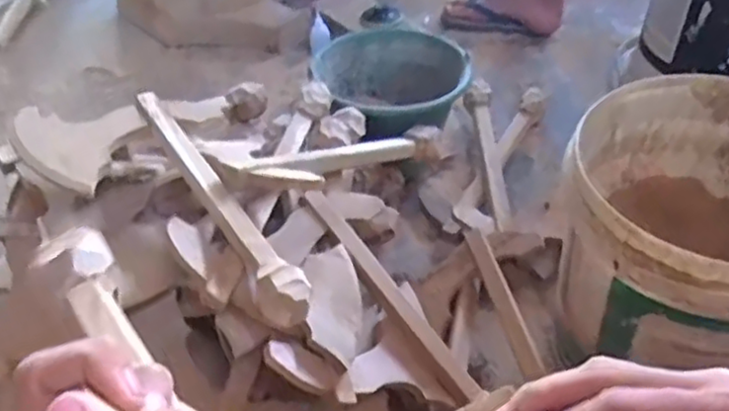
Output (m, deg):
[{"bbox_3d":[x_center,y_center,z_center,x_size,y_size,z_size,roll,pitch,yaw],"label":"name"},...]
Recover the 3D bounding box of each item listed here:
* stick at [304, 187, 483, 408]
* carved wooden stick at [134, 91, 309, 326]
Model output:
[{"bbox_3d":[0.030,0.105,0.820,0.028,0.024,0.313,-34,81,-23],"label":"stick"},{"bbox_3d":[-0.177,-0.012,0.779,0.050,0.056,0.380,-28,48,-23],"label":"carved wooden stick"}]

